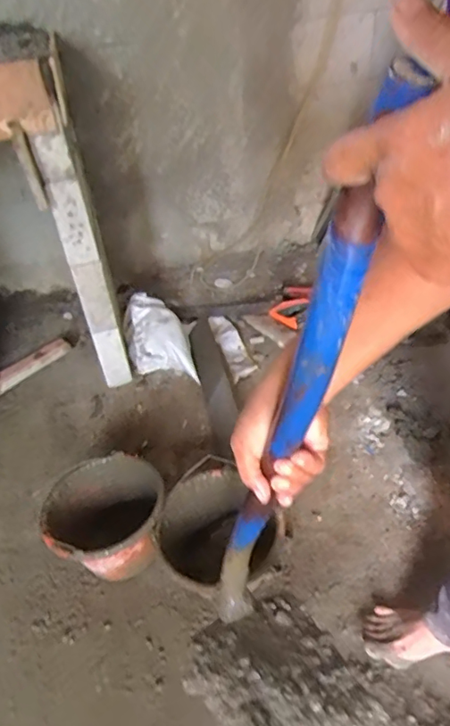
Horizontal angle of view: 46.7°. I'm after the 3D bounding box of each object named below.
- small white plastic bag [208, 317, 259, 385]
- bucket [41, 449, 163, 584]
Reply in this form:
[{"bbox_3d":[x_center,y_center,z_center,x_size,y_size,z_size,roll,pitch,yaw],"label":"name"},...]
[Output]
[{"bbox_3d":[0.022,-0.054,1.578,0.083,0.043,0.278,-15,40,-9],"label":"small white plastic bag"},{"bbox_3d":[-0.237,0.328,1.057,0.214,0.157,0.216,-4,39,4],"label":"bucket"}]

